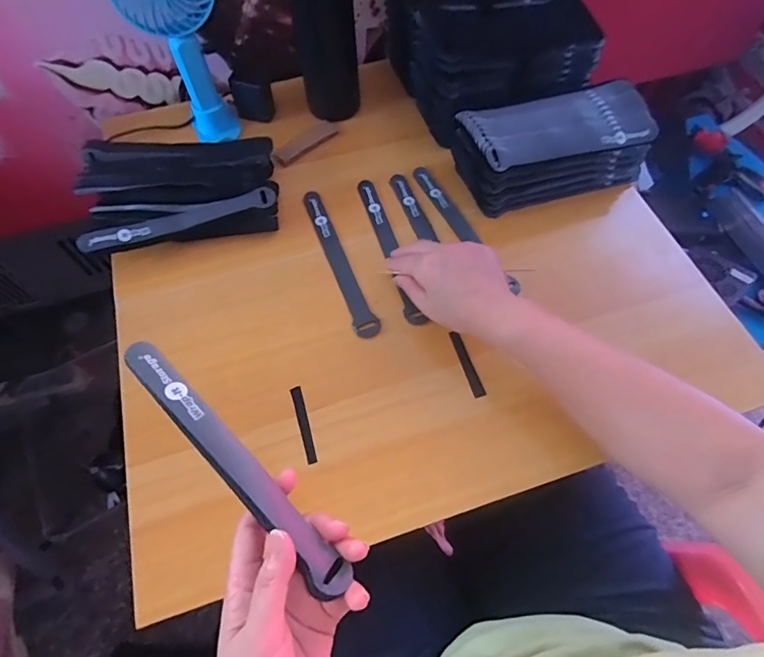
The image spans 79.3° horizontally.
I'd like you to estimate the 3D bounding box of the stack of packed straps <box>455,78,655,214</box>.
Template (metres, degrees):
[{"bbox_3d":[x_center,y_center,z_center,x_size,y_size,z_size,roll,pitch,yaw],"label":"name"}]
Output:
[{"bbox_3d":[0.188,-0.202,0.504,0.200,0.072,0.100,-21,65,-10],"label":"stack of packed straps"}]

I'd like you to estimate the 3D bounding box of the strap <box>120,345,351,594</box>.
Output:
[{"bbox_3d":[-0.092,0.081,0.285,0.196,0.015,0.021,44,71,10],"label":"strap"}]

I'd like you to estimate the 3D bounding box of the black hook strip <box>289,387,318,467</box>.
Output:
[{"bbox_3d":[-0.069,0.084,0.407,0.010,0.004,0.070,-17,64,-8],"label":"black hook strip"}]

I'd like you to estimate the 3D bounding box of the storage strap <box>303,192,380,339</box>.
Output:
[{"bbox_3d":[-0.048,-0.074,0.490,0.024,0.004,0.195,-21,62,-8],"label":"storage strap"}]

